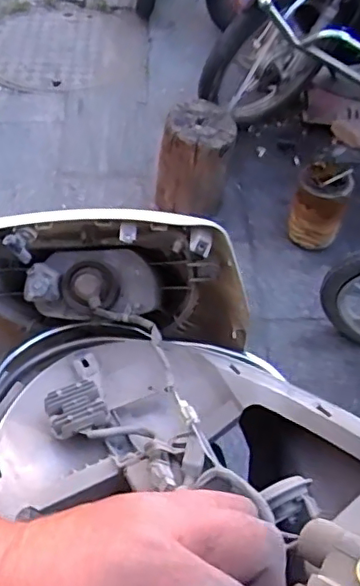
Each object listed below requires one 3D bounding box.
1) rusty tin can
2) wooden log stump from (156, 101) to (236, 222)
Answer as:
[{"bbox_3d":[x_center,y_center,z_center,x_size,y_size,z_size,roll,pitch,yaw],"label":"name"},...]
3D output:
[{"bbox_3d":[0.409,-0.267,1.699,0.151,0.234,0.171,13,53,9],"label":"rusty tin can"},{"bbox_3d":[0.052,-0.387,1.682,0.199,0.283,0.162,14,53,10],"label":"wooden log stump"}]

